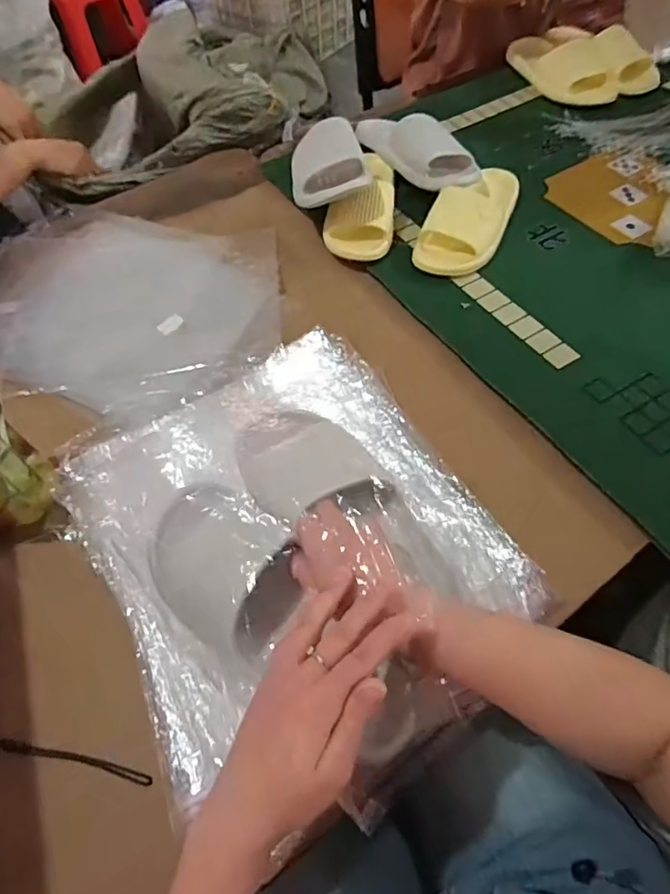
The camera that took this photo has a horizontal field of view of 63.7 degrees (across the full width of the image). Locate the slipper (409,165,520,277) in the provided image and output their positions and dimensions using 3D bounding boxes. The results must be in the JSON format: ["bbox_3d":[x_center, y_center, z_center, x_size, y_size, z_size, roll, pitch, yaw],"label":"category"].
[{"bbox_3d":[0.200,-0.345,0.792,0.110,0.062,0.237,18,62,16],"label":"slipper"}]

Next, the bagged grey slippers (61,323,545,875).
[{"bbox_3d":[-0.043,0.059,0.487,0.346,0.108,0.401,-27,59,-14],"label":"bagged grey slippers"}]

